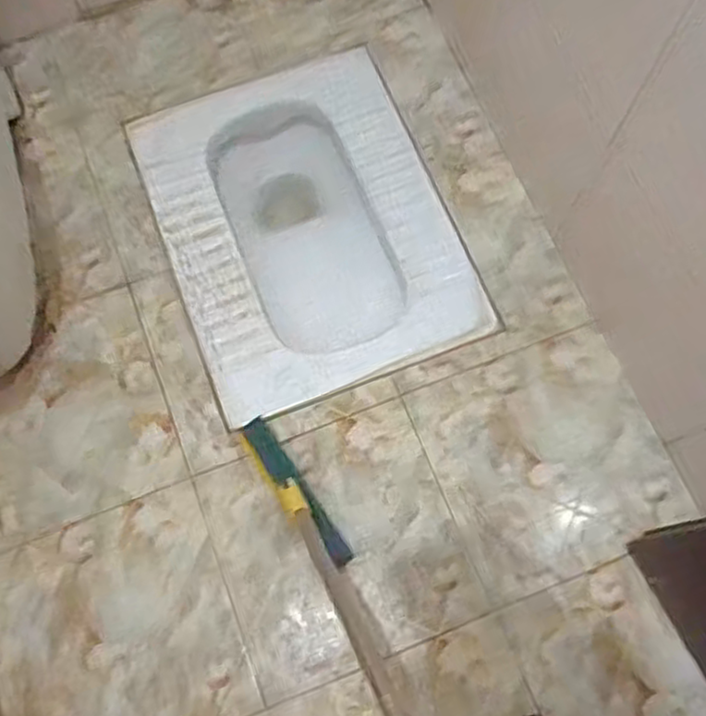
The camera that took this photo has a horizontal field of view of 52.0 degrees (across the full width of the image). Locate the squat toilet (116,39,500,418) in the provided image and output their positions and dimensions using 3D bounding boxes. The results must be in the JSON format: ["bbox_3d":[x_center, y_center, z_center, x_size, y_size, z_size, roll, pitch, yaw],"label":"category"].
[{"bbox_3d":[-0.073,-0.185,1.151,0.409,0.143,0.532,-21,72,-8],"label":"squat toilet"}]

